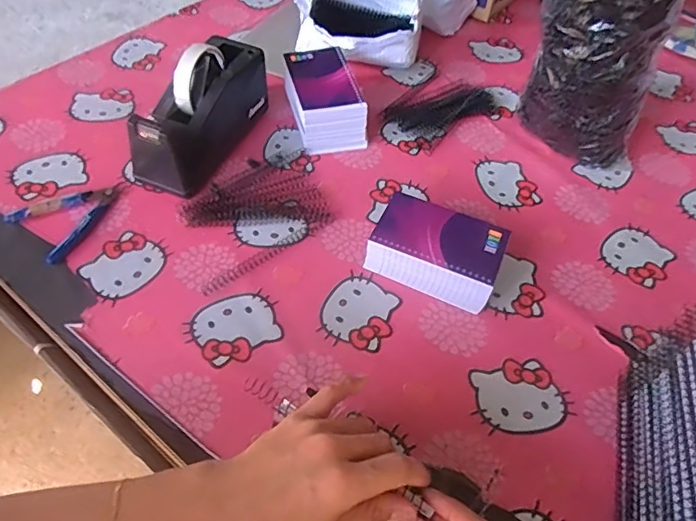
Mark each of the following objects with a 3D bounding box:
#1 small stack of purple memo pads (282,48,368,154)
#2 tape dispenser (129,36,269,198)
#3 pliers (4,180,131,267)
[{"bbox_3d":[-0.035,-0.220,0.708,0.089,0.063,0.149,-10,54,-12],"label":"small stack of purple memo pads"},{"bbox_3d":[-0.180,-0.188,0.639,0.090,0.113,0.202,18,53,10],"label":"tape dispenser"},{"bbox_3d":[-0.299,-0.053,0.588,0.087,0.011,0.118,37,58,22],"label":"pliers"}]

